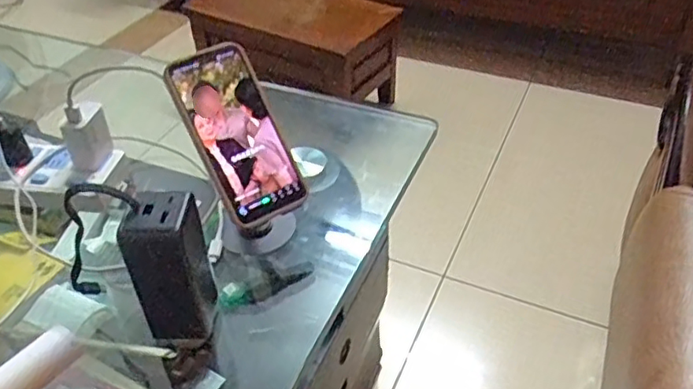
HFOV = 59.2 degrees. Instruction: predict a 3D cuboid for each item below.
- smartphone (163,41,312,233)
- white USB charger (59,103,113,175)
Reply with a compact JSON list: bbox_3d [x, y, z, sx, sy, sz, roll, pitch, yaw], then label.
[{"bbox_3d":[-0.101,-0.058,0.567,0.080,0.012,0.169,-24,87,-24],"label":"smartphone"},{"bbox_3d":[-0.276,-0.064,0.656,0.025,0.062,0.052,16,44,19],"label":"white USB charger"}]

